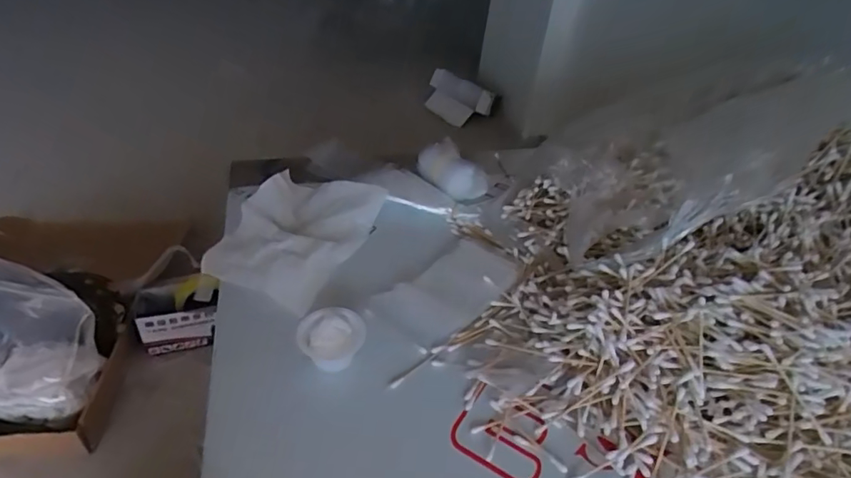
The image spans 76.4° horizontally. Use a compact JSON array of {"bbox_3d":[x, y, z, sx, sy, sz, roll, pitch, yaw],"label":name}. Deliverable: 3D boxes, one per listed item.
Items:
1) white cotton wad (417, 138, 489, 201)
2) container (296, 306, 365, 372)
[{"bbox_3d":[0.028,-0.082,0.640,0.045,0.033,0.086,-30,50,-35],"label":"white cotton wad"},{"bbox_3d":[-0.077,0.082,0.447,0.053,0.027,0.048,-2,39,-11],"label":"container"}]

